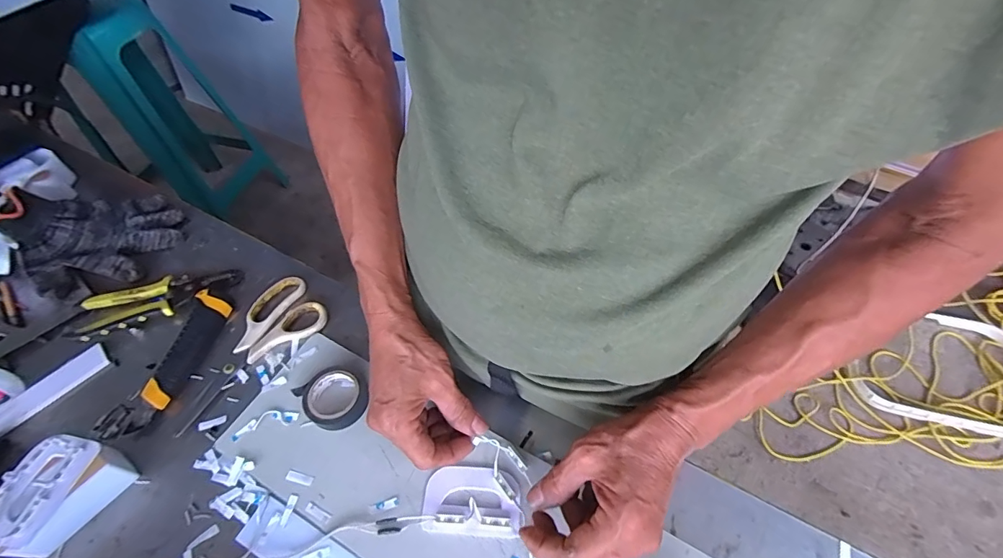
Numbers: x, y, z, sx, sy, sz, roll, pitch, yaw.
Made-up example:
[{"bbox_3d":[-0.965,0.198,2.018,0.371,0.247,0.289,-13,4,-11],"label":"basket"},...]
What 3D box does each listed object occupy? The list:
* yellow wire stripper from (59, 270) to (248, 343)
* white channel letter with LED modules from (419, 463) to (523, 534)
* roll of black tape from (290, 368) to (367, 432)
[{"bbox_3d":[-0.397,0.019,0.512,0.170,0.018,0.057,-24,58,-14],"label":"yellow wire stripper"},{"bbox_3d":[-0.025,0.187,0.377,0.082,0.008,0.052,1,55,3],"label":"white channel letter with LED modules"},{"bbox_3d":[-0.163,0.115,0.431,0.056,0.018,0.061,-1,55,2],"label":"roll of black tape"}]

